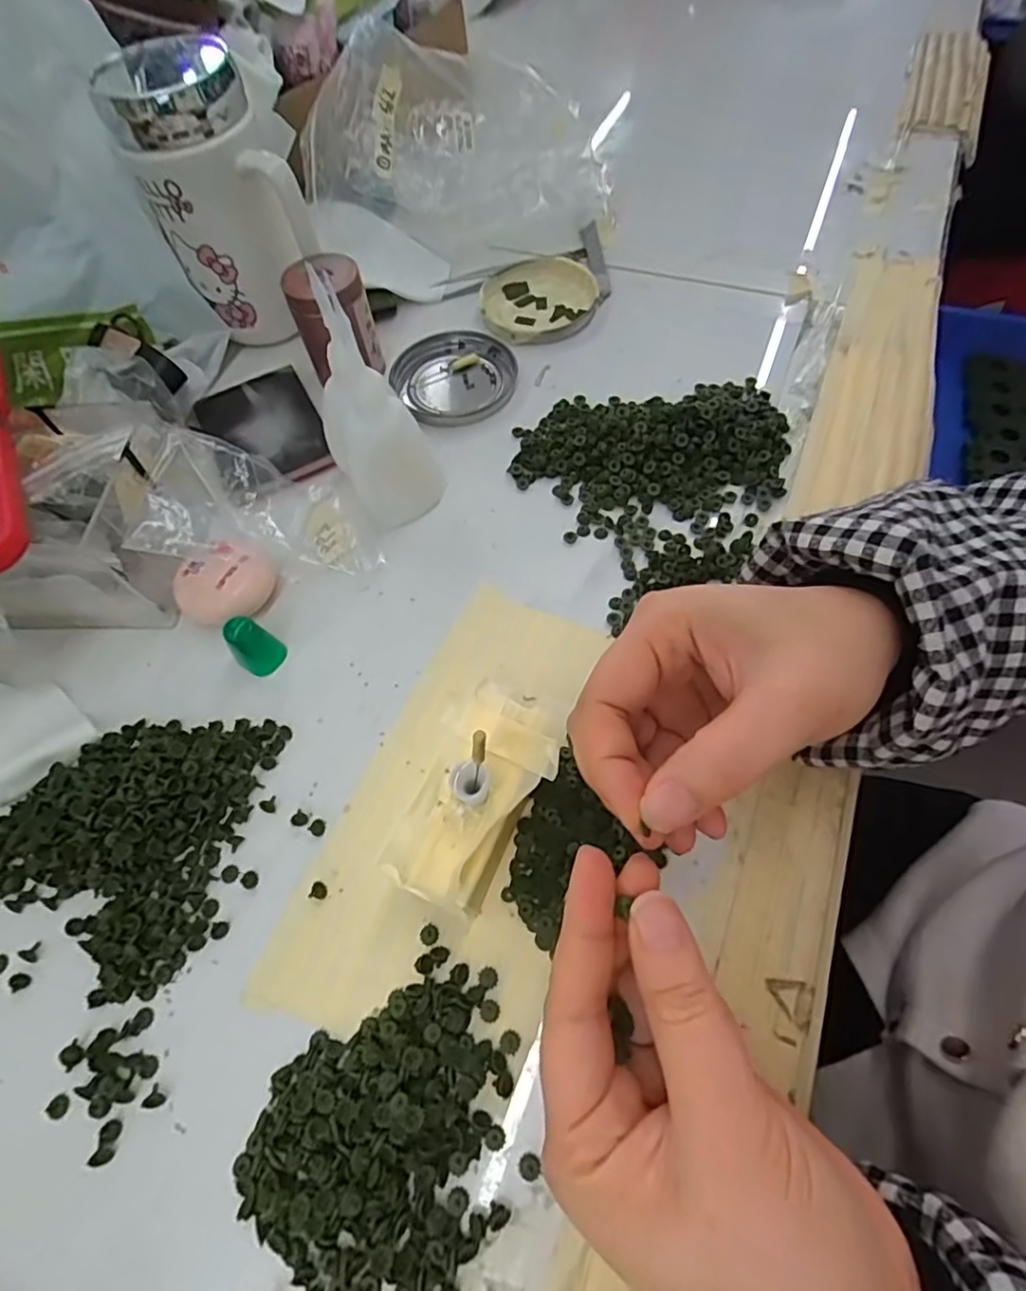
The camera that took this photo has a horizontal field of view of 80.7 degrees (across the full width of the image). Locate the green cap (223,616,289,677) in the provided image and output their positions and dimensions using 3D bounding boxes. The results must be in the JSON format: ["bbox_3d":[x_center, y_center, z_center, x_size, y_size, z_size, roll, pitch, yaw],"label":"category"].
[{"bbox_3d":[-0.123,0.000,0.288,0.020,0.029,0.016,-41,67,-17],"label":"green cap"}]

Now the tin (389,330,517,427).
[{"bbox_3d":[-0.038,-0.171,0.388,0.077,0.010,0.077,-1,62,3],"label":"tin"}]

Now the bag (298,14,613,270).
[{"bbox_3d":[-0.034,-0.352,0.432,0.205,0.092,0.114,8,63,8],"label":"bag"}]

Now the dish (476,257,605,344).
[{"bbox_3d":[0.018,-0.237,0.414,0.077,0.010,0.086,15,64,11],"label":"dish"}]

